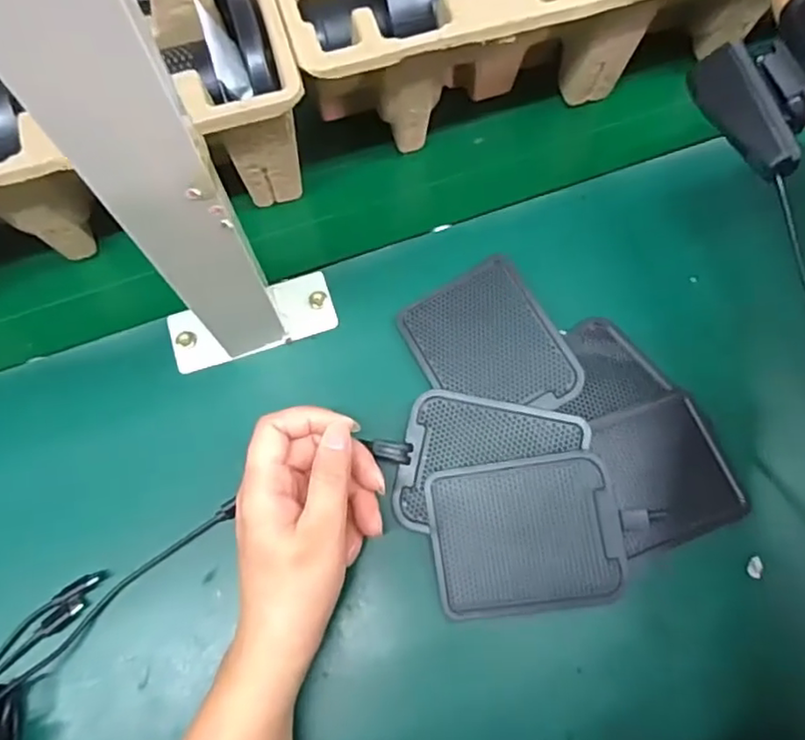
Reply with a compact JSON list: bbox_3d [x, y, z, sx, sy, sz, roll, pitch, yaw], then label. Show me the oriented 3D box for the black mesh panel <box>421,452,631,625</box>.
[{"bbox_3d":[0.066,0.090,0.344,0.098,0.006,0.080,-10,81,8],"label":"black mesh panel"}]

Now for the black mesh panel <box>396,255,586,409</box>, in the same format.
[{"bbox_3d":[0.053,-0.012,0.380,0.077,0.005,0.096,-32,78,2],"label":"black mesh panel"}]

